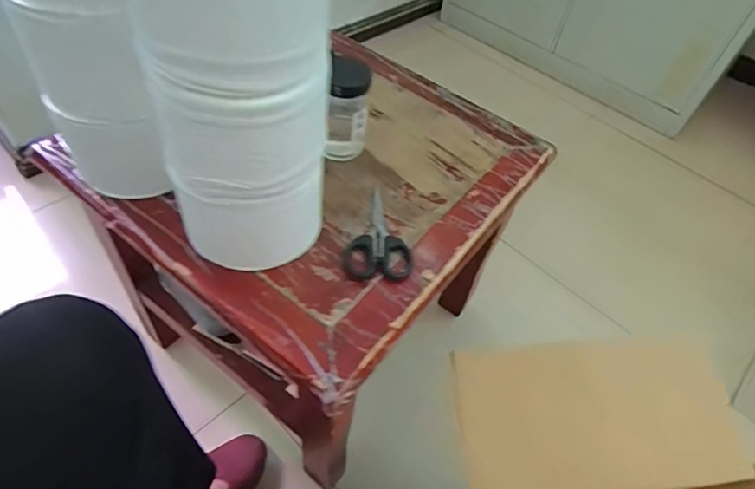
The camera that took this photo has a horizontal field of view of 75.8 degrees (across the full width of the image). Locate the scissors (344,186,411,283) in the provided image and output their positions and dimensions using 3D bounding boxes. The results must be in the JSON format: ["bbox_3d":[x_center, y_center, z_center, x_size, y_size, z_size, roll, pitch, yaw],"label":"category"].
[{"bbox_3d":[-0.003,-0.014,0.505,0.066,0.011,0.121,-1,51,-7],"label":"scissors"}]

